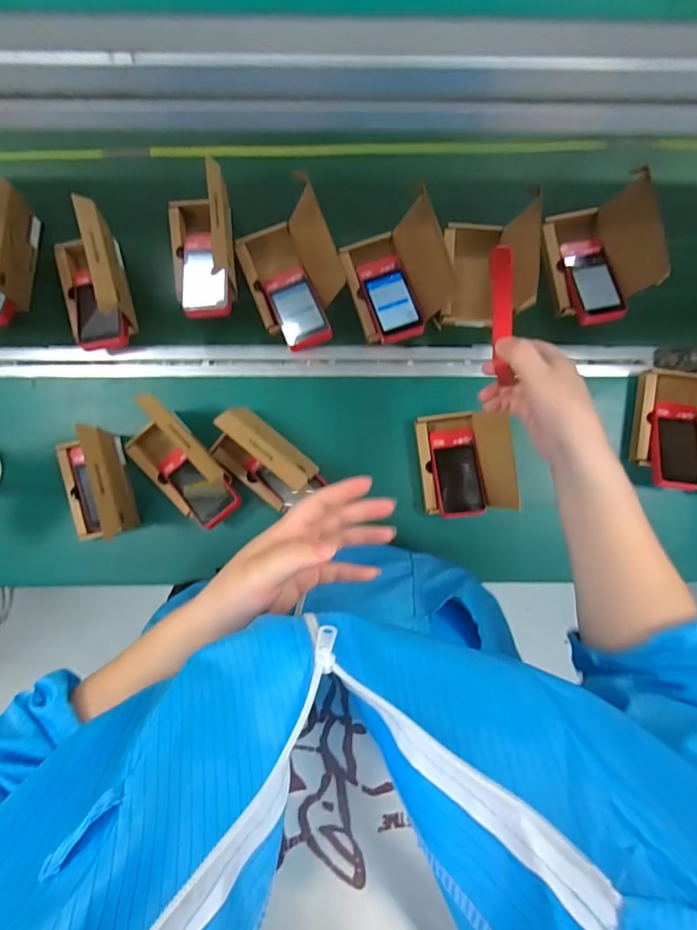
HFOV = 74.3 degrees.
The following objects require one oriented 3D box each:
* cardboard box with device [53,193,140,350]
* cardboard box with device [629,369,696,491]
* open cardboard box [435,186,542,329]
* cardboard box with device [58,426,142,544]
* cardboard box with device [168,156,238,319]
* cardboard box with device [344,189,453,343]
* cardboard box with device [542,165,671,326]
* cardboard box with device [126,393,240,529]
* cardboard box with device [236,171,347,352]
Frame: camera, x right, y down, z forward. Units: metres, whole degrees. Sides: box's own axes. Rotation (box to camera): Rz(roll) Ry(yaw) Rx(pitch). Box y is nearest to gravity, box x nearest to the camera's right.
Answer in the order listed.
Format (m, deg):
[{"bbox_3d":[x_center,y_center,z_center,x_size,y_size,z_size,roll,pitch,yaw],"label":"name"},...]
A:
[{"bbox_3d":[-0.345,-0.240,0.601,0.100,0.114,0.159,-12,86,-1],"label":"cardboard box with device"},{"bbox_3d":[0.462,-0.052,0.617,0.109,0.078,0.170,8,86,0],"label":"cardboard box with device"},{"bbox_3d":[0.188,-0.266,0.626,0.098,0.119,0.157,2,86,0],"label":"open cardboard box"},{"bbox_3d":[-0.339,0.031,0.597,0.099,0.121,0.141,-12,86,-1],"label":"cardboard box with device"},{"bbox_3d":[-0.199,-0.291,0.608,0.094,0.122,0.171,-4,86,-1],"label":"cardboard box with device"},{"bbox_3d":[0.064,-0.256,0.631,0.125,0.101,0.171,-20,87,-2],"label":"cardboard box with device"},{"bbox_3d":[0.348,-0.289,0.646,0.112,0.113,0.178,-12,86,-1],"label":"cardboard box with device"},{"bbox_3d":[-0.228,-0.002,0.599,0.093,0.120,0.136,-44,87,-3],"label":"cardboard box with device"},{"bbox_3d":[-0.074,-0.251,0.628,0.121,0.099,0.192,-22,87,-2],"label":"cardboard box with device"}]

